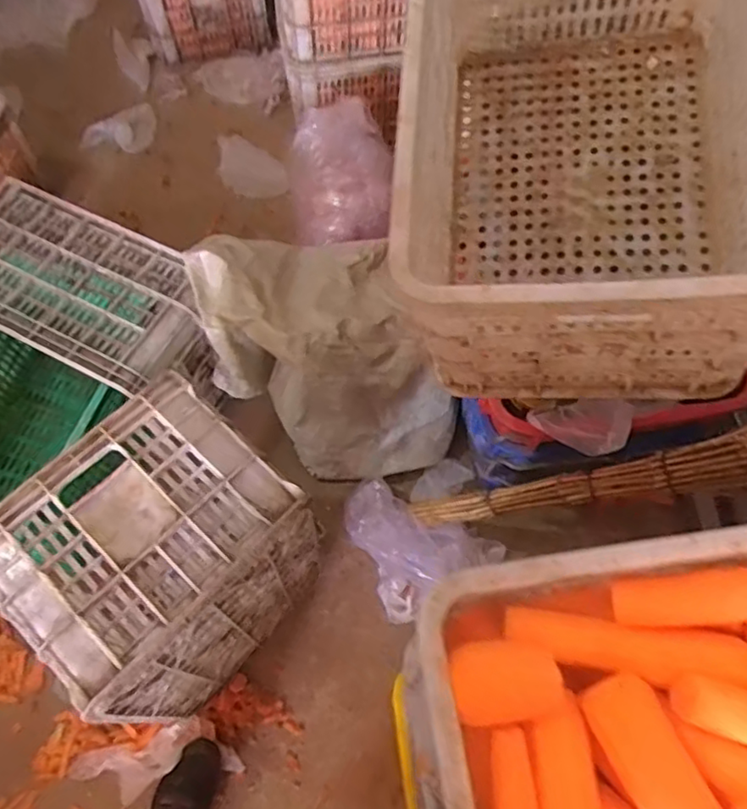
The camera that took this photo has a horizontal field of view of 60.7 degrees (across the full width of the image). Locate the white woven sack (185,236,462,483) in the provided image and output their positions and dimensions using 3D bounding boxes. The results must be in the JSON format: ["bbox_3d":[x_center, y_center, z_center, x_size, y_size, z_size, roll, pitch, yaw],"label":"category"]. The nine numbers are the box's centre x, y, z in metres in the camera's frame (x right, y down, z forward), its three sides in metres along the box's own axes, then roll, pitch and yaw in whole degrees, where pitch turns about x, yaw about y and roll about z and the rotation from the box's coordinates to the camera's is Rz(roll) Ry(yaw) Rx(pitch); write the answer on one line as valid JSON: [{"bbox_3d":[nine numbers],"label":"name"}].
[{"bbox_3d":[-0.098,-0.079,1.178,0.306,0.346,0.466,-38,69,-17],"label":"white woven sack"}]

